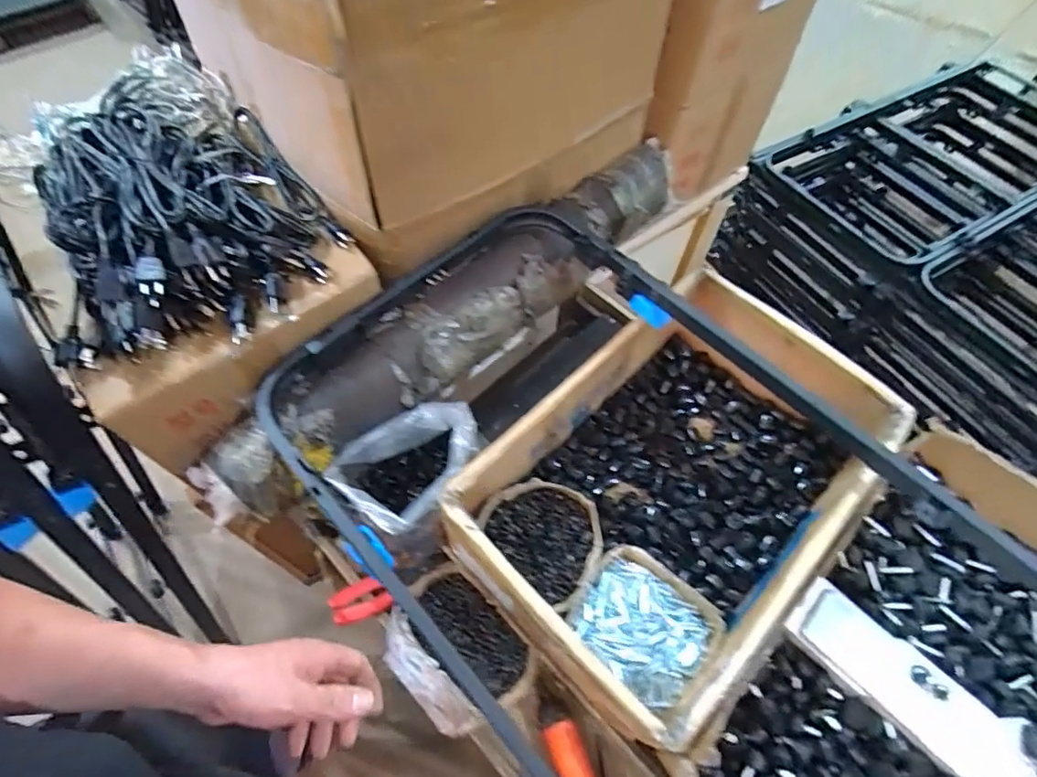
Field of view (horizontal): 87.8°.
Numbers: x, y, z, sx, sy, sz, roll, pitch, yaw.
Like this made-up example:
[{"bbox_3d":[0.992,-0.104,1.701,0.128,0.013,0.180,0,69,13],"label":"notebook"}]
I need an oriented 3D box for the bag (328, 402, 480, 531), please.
[{"bbox_3d":[-0.132,0.113,0.707,0.183,0.117,0.121,-29,64,-17],"label":"bag"}]

